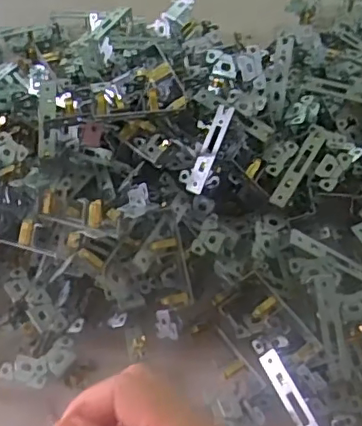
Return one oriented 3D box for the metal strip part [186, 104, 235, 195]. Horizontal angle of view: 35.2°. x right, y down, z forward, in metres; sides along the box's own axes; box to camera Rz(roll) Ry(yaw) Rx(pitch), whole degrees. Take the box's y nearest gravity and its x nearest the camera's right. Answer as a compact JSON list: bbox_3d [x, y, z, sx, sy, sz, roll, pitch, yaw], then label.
[{"bbox_3d":[0.021,-0.046,0.416,0.013,0.005,0.067,23,94,16],"label":"metal strip part"}]

